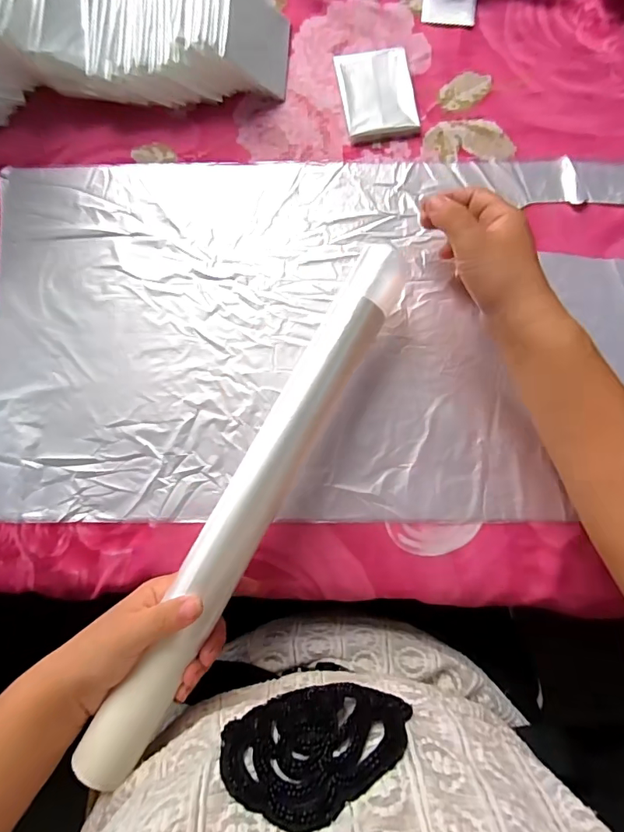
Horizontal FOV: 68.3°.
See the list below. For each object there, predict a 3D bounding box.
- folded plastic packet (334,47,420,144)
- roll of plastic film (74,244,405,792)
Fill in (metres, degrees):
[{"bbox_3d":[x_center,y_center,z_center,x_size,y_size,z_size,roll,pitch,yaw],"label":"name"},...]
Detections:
[{"bbox_3d":[0.058,-0.292,0.413,0.063,0.015,0.085,-9,82,1],"label":"folded plastic packet"},{"bbox_3d":[-0.038,0.054,0.326,0.038,0.029,0.397,28,82,6],"label":"roll of plastic film"}]

